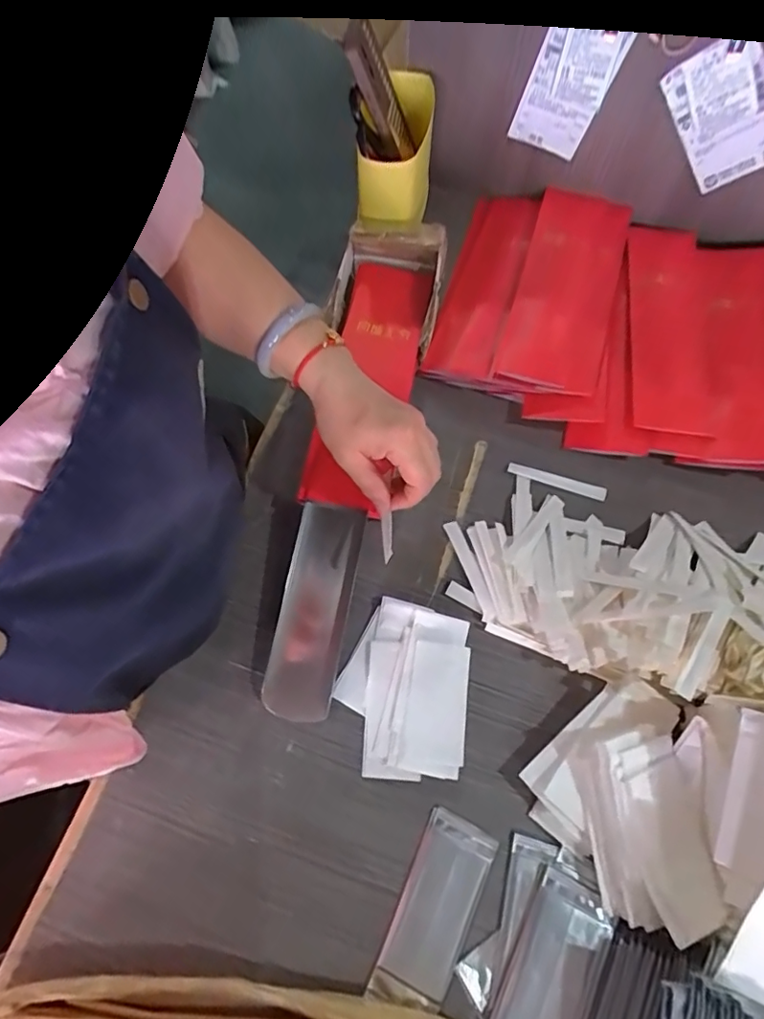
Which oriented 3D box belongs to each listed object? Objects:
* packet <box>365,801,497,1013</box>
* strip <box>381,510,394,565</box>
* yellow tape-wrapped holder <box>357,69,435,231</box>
[{"bbox_3d":[0.037,0.277,0.369,0.050,0.005,0.115,23,68,11],"label":"packet"},{"bbox_3d":[0.004,0.022,0.408,0.008,0.008,0.038,-2,62,1],"label":"strip"},{"bbox_3d":[0.016,-0.383,0.575,0.069,0.070,0.168,5,66,4],"label":"yellow tape-wrapped holder"}]

